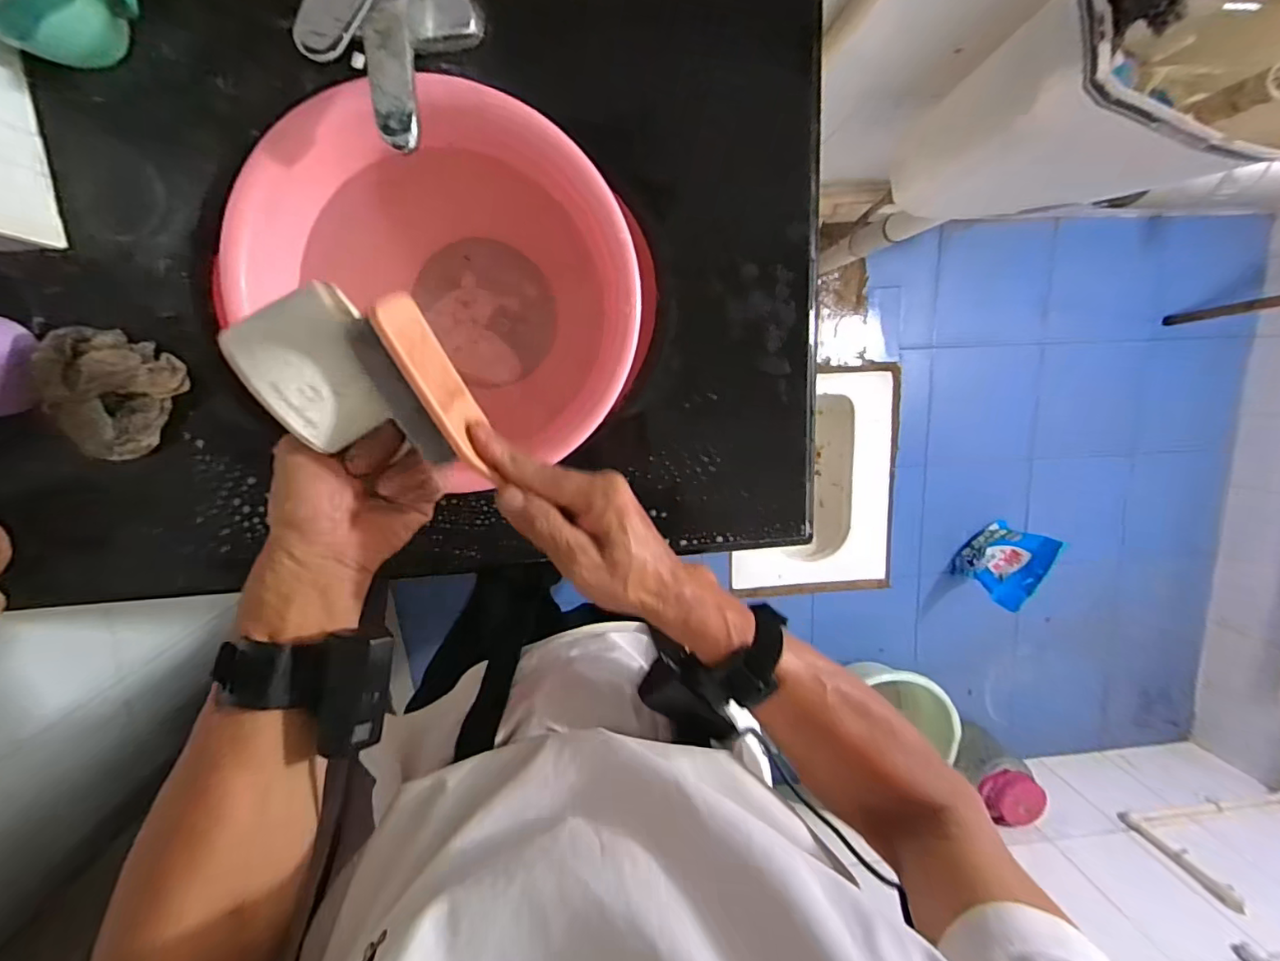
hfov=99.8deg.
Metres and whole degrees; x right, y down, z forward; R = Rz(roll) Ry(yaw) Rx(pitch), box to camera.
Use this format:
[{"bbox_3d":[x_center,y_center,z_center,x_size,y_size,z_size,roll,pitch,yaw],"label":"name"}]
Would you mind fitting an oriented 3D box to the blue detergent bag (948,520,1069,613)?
[{"bbox_3d":[0.908,0.204,1.333,0.050,0.244,0.200,43,94,-11],"label":"blue detergent bag"}]

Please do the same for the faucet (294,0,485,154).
[{"bbox_3d":[-0.184,-0.329,0.402,0.089,0.088,0.133,23,98,-9],"label":"faucet"}]

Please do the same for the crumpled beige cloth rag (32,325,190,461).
[{"bbox_3d":[-0.441,-0.073,0.437,0.090,0.053,0.093,36,96,-11],"label":"crumpled beige cloth rag"}]

